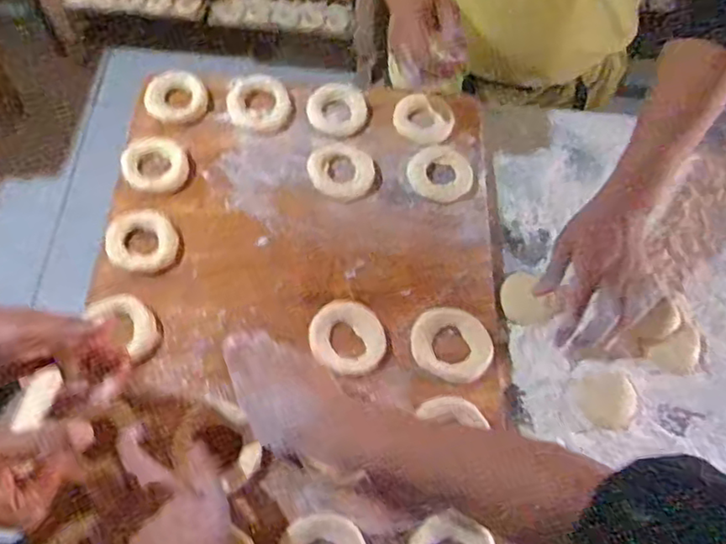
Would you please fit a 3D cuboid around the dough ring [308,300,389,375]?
[{"bbox_3d":[-0.016,0.066,0.654,0.075,0.009,0.081,1,62,-2],"label":"dough ring"}]

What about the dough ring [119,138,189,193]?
[{"bbox_3d":[-0.239,-0.122,0.733,0.071,0.023,0.064,-13,63,-9],"label":"dough ring"}]

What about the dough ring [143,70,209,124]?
[{"bbox_3d":[-0.229,-0.213,0.781,0.073,0.020,0.078,1,62,-2],"label":"dough ring"}]

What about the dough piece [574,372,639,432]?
[{"bbox_3d":[0.256,0.134,0.669,0.062,0.012,0.056,5,62,0],"label":"dough piece"}]

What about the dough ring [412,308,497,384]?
[{"bbox_3d":[0.093,0.076,0.663,0.085,0.021,0.074,22,63,9],"label":"dough ring"}]

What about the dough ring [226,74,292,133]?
[{"bbox_3d":[-0.126,-0.207,0.774,0.074,0.026,0.077,1,62,-2],"label":"dough ring"}]

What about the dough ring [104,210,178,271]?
[{"bbox_3d":[-0.236,-0.033,0.681,0.071,0.014,0.071,1,62,-2],"label":"dough ring"}]

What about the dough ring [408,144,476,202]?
[{"bbox_3d":[0.093,-0.117,0.767,0.077,0.020,0.076,1,62,-2],"label":"dough ring"}]

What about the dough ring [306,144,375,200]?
[{"bbox_3d":[-0.024,-0.119,0.748,0.076,0.015,0.066,-5,62,-5],"label":"dough ring"}]

